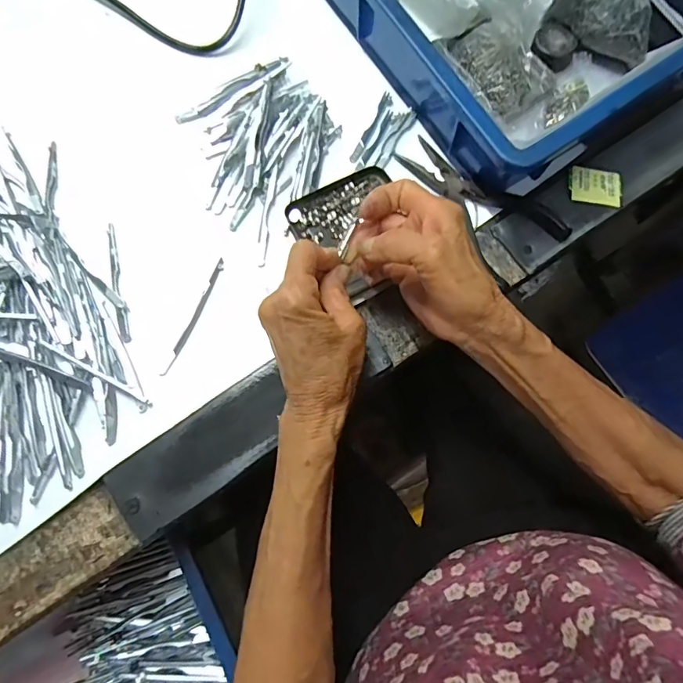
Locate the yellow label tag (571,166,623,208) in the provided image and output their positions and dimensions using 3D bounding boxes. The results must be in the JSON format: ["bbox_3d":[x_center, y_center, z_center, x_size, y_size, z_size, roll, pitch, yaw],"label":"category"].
[{"bbox_3d":[0.227,-0.138,0.402,0.045,0.004,0.036,6,76,1],"label":"yellow label tag"}]

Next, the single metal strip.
[{"bbox_3d":[-0.117,-0.020,0.357,0.006,0.005,0.102,22,73,4],"label":"single metal strip"}]

